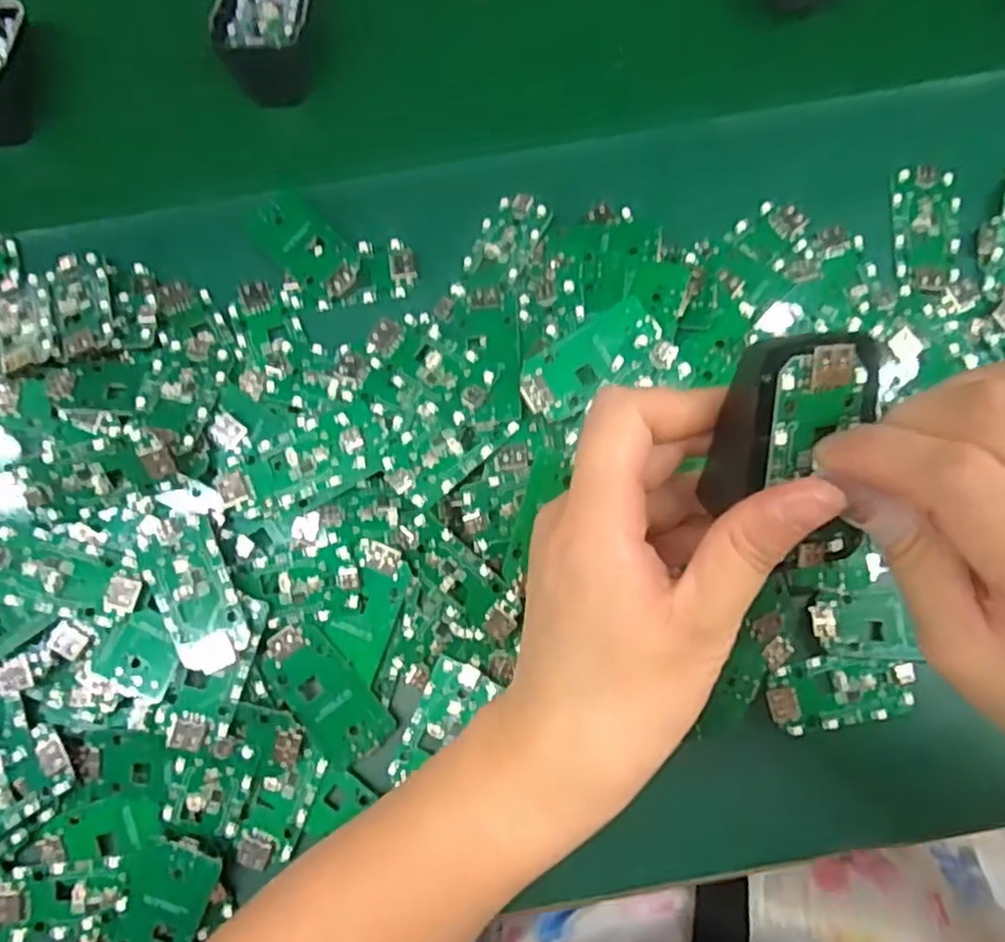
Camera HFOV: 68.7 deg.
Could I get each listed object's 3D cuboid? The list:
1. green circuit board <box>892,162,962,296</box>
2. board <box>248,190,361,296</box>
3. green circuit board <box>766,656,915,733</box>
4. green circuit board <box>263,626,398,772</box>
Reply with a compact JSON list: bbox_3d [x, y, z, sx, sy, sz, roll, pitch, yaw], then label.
[{"bbox_3d":[0.206,-0.116,0.356,0.030,0.005,0.067,3,80,1],"label":"green circuit board"},{"bbox_3d":[-0.095,-0.110,0.358,0.031,0.006,0.062,-41,77,-7],"label":"board"},{"bbox_3d":[0.148,0.096,0.320,0.062,0.004,0.029,-10,80,-2],"label":"green circuit board"},{"bbox_3d":[-0.076,0.095,0.315,0.031,0.004,0.063,-38,91,-8],"label":"green circuit board"}]

